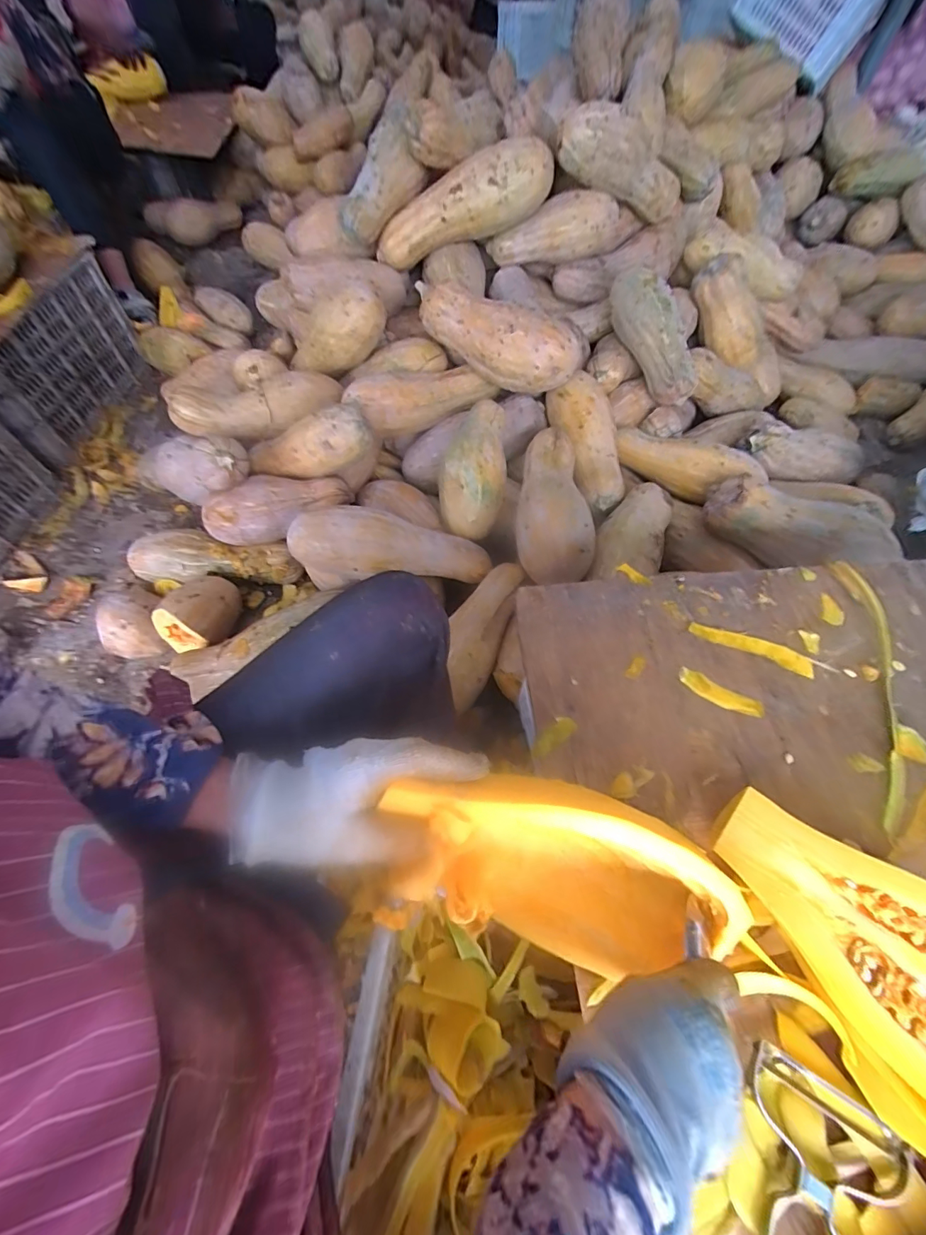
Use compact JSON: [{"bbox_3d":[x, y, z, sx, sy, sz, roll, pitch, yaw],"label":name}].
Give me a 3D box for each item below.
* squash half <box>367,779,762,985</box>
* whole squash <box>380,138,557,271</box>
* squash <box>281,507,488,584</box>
[{"bbox_3d":[0.072,0.176,0.318,0.253,0.091,0.099,28,59,-11],"label":"squash half"},{"bbox_3d":[-0.006,-0.844,0.942,0.386,0.127,0.105,-11,56,20],"label":"whole squash"},{"bbox_3d":[-0.126,-0.121,0.795,0.350,0.110,0.104,2,59,-1],"label":"squash"}]

